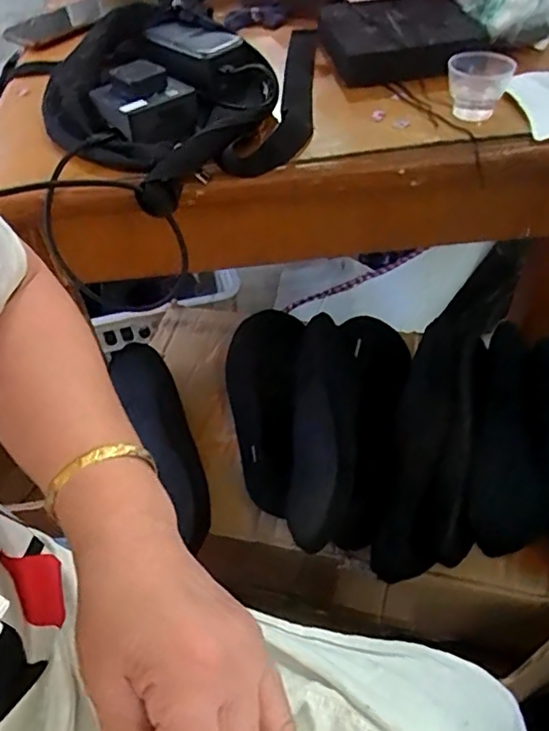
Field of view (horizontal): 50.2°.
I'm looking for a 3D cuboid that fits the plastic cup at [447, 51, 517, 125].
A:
[{"bbox_3d":[0.182,-0.252,0.522,0.047,0.052,0.044,-2,48,2],"label":"plastic cup"}]

